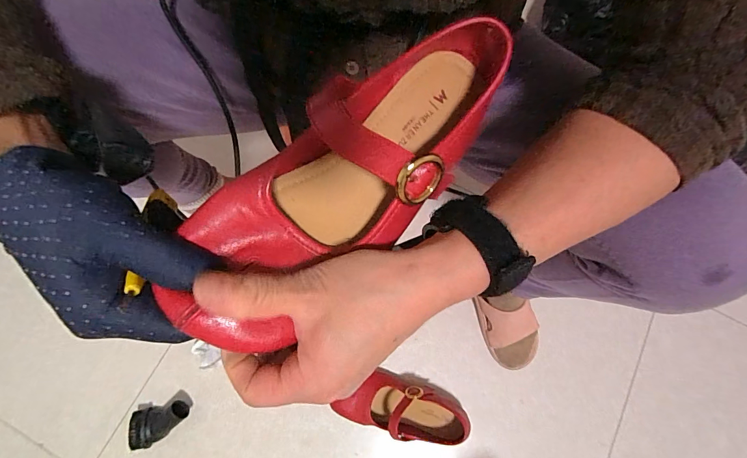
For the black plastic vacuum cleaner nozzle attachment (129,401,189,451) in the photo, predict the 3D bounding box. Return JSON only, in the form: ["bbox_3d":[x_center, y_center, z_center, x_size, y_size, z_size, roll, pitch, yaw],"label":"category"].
[{"bbox_3d":[-0.383,0.350,0.661,0.104,0.051,0.062,-13,74,-4],"label":"black plastic vacuum cleaner nozzle attachment"}]

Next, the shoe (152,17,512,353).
[{"bbox_3d":[-0.007,-0.035,0.215,0.085,0.069,0.248,42,74,11],"label":"shoe"}]

